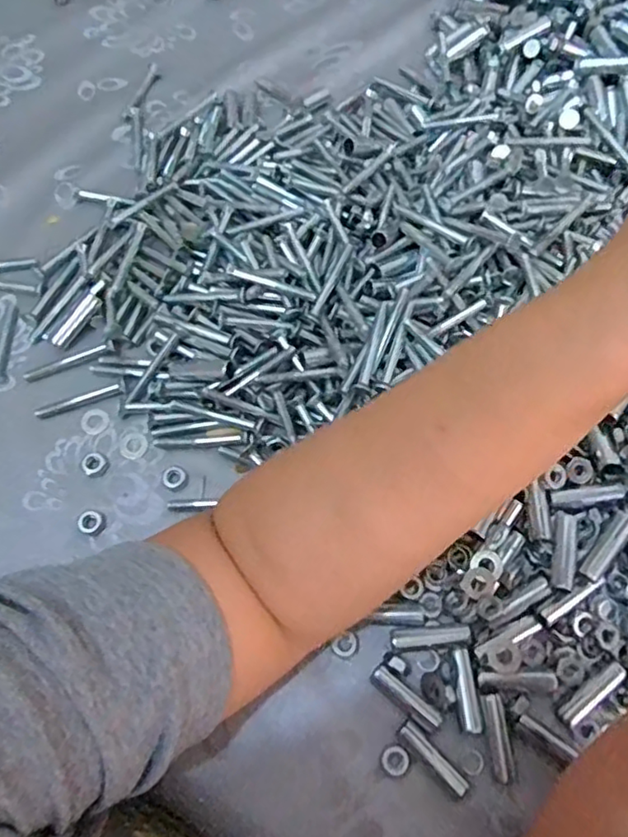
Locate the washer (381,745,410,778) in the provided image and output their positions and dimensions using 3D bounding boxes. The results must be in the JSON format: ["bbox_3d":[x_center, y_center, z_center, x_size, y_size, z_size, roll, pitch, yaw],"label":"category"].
[{"bbox_3d":[0.039,0.164,0.304,0.014,0.004,0.013,0,66,-1],"label":"washer"}]

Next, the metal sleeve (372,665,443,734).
[{"bbox_3d":[0.045,0.139,0.314,0.039,0.007,0.010,37,70,14],"label":"metal sleeve"}]

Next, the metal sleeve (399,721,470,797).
[{"bbox_3d":[0.057,0.162,0.303,0.007,0.010,0.039,-42,73,-17],"label":"metal sleeve"}]

